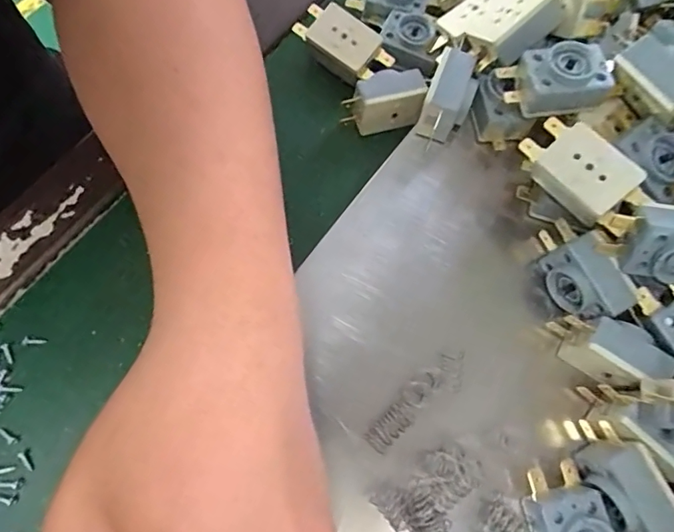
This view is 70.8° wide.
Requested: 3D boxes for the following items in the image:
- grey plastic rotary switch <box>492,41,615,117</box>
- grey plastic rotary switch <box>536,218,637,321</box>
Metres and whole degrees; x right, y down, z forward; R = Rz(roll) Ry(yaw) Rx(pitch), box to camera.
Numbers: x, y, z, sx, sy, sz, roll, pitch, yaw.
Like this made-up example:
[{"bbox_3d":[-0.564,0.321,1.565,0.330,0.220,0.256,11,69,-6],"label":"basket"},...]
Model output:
[{"bbox_3d":[0.104,-0.088,0.224,0.047,0.018,0.029,-3,72,-5],"label":"grey plastic rotary switch"},{"bbox_3d":[0.112,0.003,0.220,0.023,0.028,0.047,-27,76,-12],"label":"grey plastic rotary switch"}]

